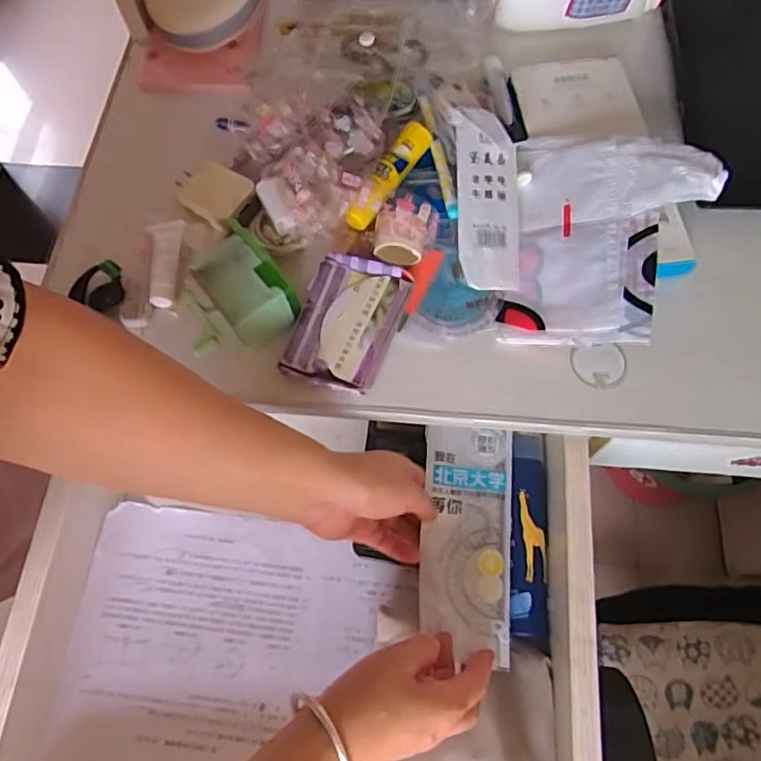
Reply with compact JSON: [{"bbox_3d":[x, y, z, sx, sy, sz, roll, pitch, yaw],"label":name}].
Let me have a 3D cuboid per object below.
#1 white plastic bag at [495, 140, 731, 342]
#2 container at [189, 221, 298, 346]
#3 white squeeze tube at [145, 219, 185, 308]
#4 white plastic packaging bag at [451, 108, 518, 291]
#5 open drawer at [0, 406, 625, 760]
[{"bbox_3d":[0.174,-0.108,0.447,0.138,0.030,0.175,3,75,25],"label":"white plastic bag"},{"bbox_3d":[-0.103,-0.072,0.440,0.051,0.034,0.084,-35,70,-11],"label":"container"},{"bbox_3d":[-0.174,-0.097,0.473,0.032,0.016,0.075,-8,67,-1],"label":"white squeeze tube"},{"bbox_3d":[0.084,-0.143,0.458,0.045,0.008,0.145,-3,84,3],"label":"white plastic packaging bag"},{"bbox_3d":[-0.069,0.237,0.435,0.434,0.119,0.408,1,68,3],"label":"open drawer"}]

